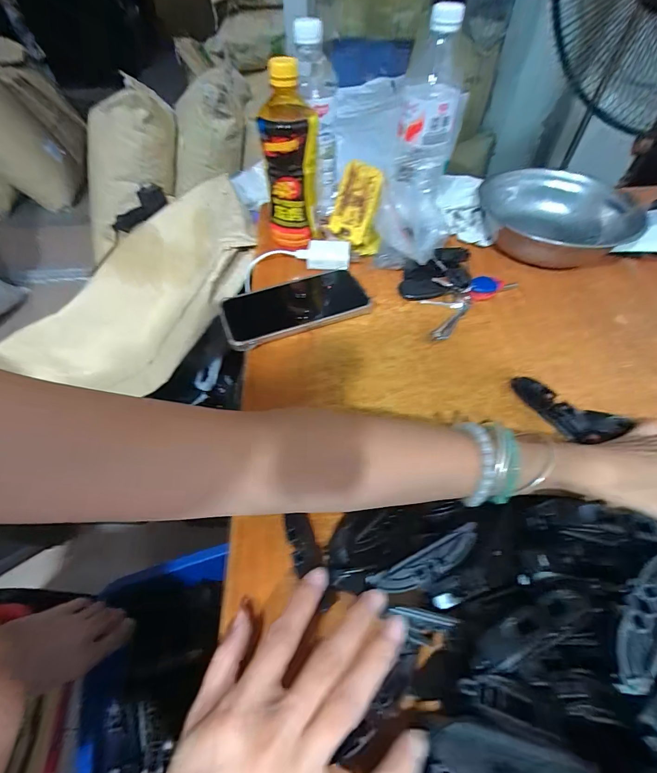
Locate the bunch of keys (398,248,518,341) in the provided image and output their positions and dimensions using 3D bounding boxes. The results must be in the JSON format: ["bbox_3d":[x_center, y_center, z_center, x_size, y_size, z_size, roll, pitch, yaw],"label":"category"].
[{"bbox_3d":[0.147,-0.121,0.428,0.145,0.020,0.110,-29,58,-20],"label":"bunch of keys"}]

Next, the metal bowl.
[{"bbox_3d":[0.309,-0.231,0.490,0.192,0.058,0.192,0,53,0],"label":"metal bowl"}]

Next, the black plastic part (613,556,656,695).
[{"bbox_3d":[0.162,0.114,0.178,0.019,0.007,0.077,30,76,21],"label":"black plastic part"}]

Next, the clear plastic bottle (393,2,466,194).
[{"bbox_3d":[0.126,-0.344,0.442,0.068,0.182,0.072,7,53,6],"label":"clear plastic bottle"}]

